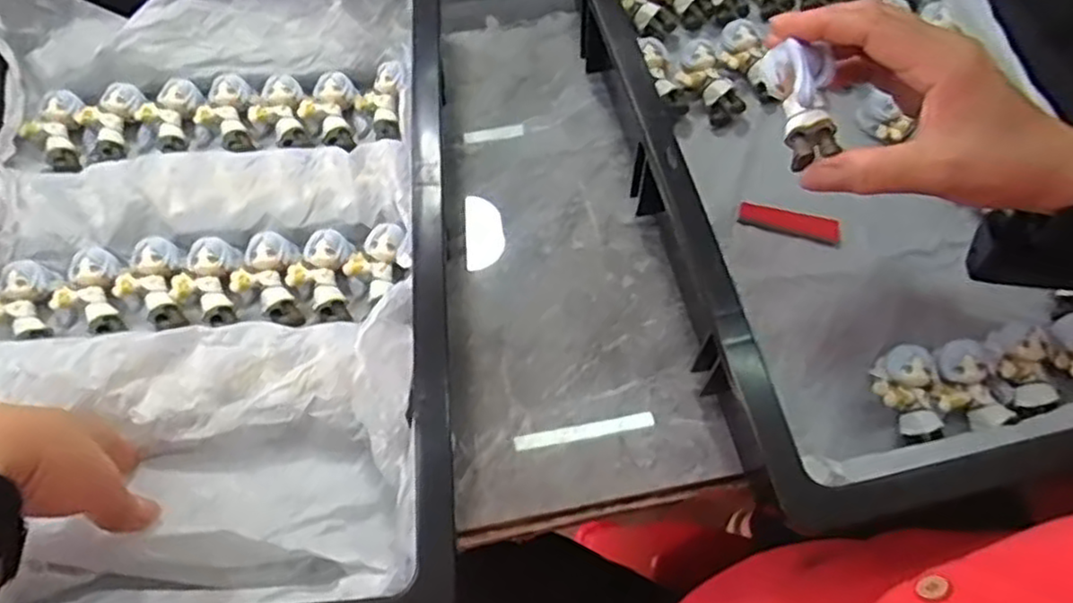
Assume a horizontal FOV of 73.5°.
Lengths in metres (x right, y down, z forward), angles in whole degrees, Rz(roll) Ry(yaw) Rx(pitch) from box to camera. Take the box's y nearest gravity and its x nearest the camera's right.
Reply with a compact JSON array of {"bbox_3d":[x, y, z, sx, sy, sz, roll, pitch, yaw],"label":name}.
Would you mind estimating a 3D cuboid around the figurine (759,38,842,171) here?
[{"bbox_3d":[0.128,-0.092,0.337,0.029,0.018,0.057,-10,84,-5],"label":"figurine"}]

